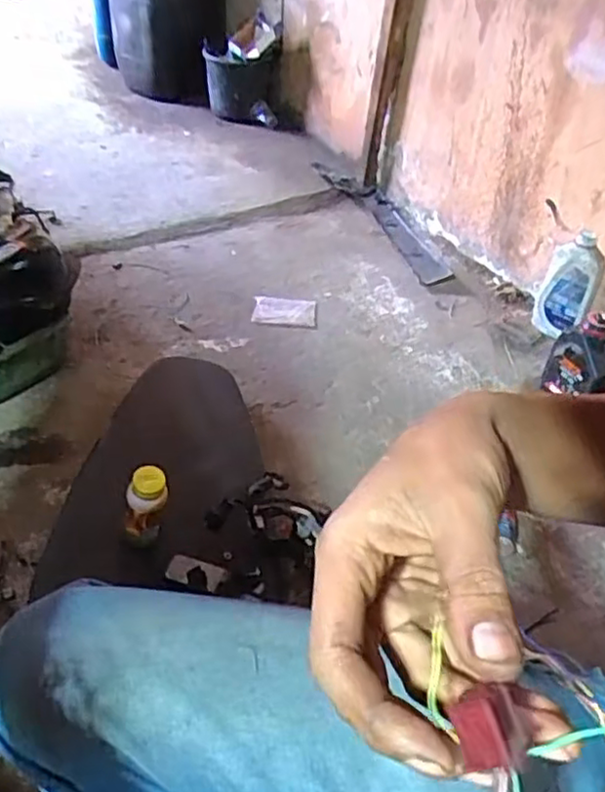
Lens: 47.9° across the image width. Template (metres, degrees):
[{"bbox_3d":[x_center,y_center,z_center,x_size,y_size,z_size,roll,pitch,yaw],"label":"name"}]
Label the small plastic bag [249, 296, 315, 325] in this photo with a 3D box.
[{"bbox_3d":[-0.040,-0.193,1.522,0.138,0.017,0.084,4,41,-1],"label":"small plastic bag"}]

